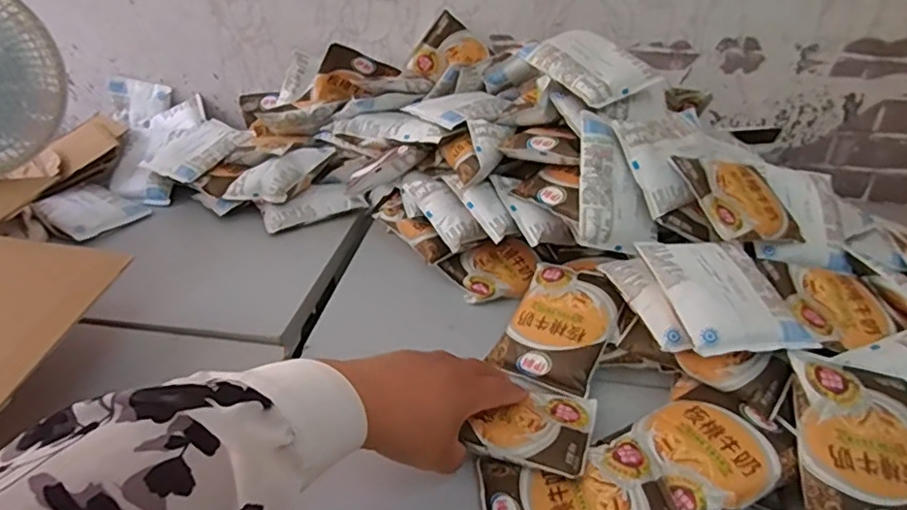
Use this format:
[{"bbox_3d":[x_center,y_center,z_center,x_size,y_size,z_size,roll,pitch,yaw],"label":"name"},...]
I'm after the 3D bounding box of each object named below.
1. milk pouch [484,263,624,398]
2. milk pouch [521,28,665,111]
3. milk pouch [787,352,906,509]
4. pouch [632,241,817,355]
[{"bbox_3d":[0.099,0.063,0.549,0.096,0.015,0.123,19,62,28],"label":"milk pouch"},{"bbox_3d":[0.143,-0.198,0.614,0.089,0.016,0.114,-29,58,-22],"label":"milk pouch"},{"bbox_3d":[0.288,0.134,0.412,0.092,0.020,0.122,12,60,-1],"label":"milk pouch"},{"bbox_3d":[0.216,0.027,0.480,0.089,0.013,0.123,-7,43,-6],"label":"pouch"}]

